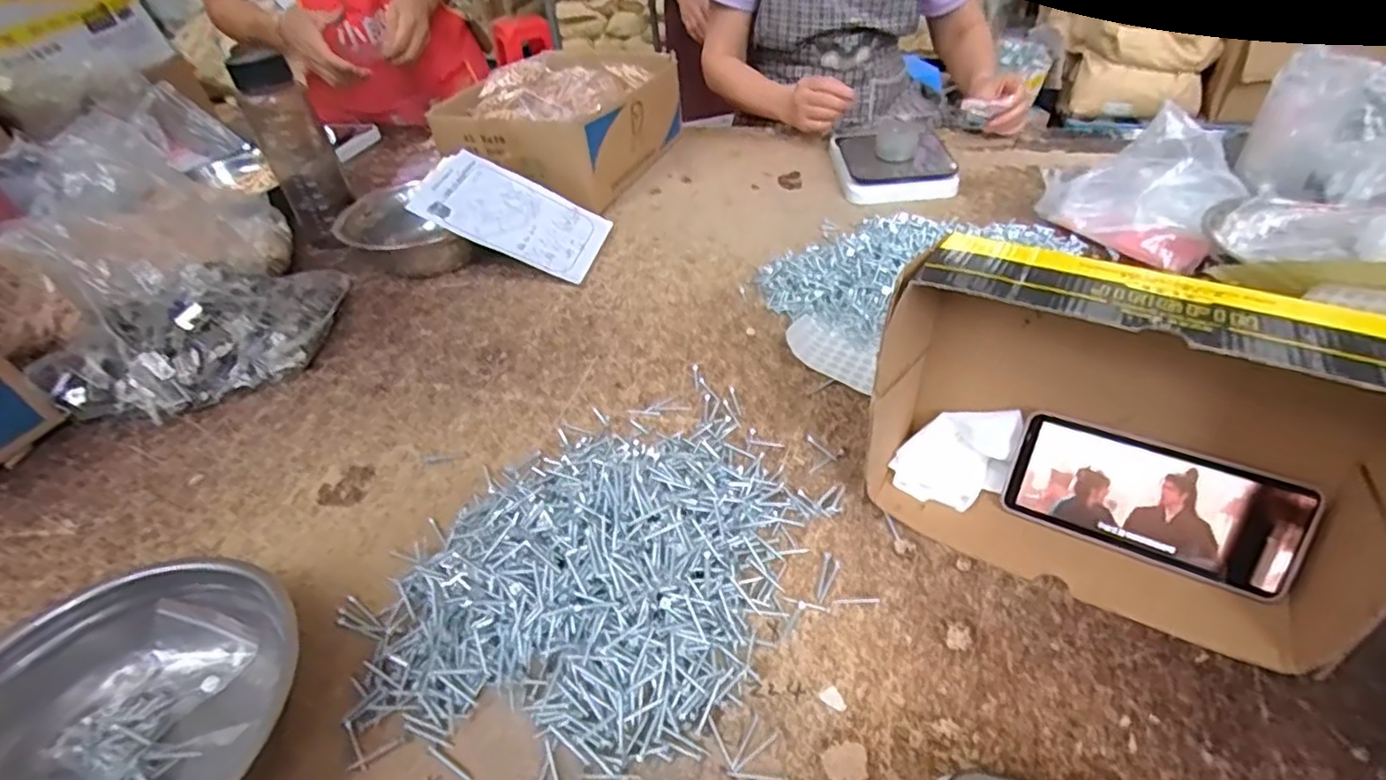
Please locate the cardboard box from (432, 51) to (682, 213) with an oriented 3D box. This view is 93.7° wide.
[{"bbox_3d":[-0.197,-0.395,0.974,0.259,0.152,0.275,13,44,22],"label":"cardboard box"}]

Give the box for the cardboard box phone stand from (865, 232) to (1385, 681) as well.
[{"bbox_3d":[0.263,0.028,0.407,0.275,0.186,0.110,19,47,28],"label":"cardboard box phone stand"}]

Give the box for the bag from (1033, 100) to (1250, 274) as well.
[{"bbox_3d":[0.495,-0.231,0.727,0.127,0.107,0.194,-32,46,-27],"label":"bag"}]

